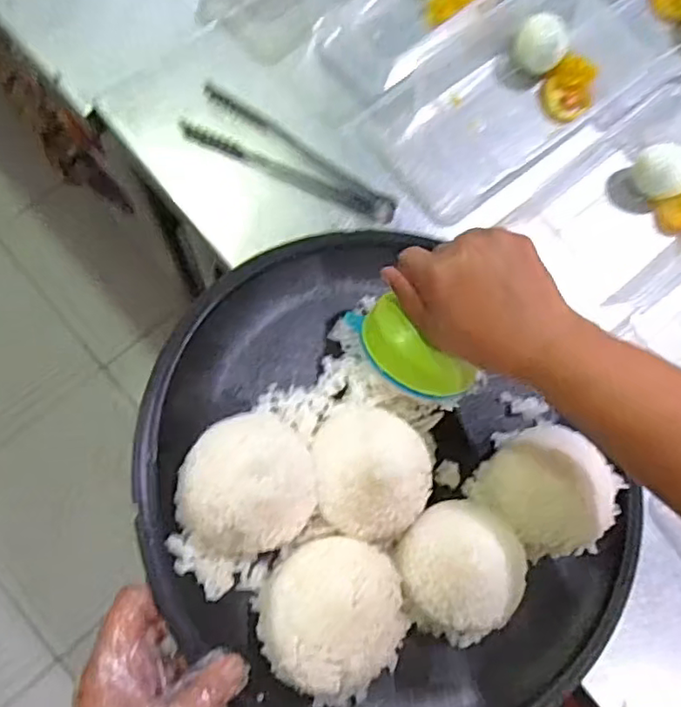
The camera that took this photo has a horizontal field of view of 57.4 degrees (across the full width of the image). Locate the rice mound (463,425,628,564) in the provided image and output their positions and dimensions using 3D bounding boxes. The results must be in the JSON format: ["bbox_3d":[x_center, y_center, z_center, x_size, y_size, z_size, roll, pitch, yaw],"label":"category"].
[{"bbox_3d":[0.145,0.096,0.420,0.100,0.055,0.086,33,77,9],"label":"rice mound"}]

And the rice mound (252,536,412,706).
[{"bbox_3d":[-0.003,0.156,0.369,0.086,0.054,0.089,0,74,0],"label":"rice mound"}]

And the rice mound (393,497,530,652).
[{"bbox_3d":[0.075,0.138,0.395,0.078,0.053,0.081,0,74,0],"label":"rice mound"}]

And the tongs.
[{"bbox_3d":[-0.037,-0.159,0.501,0.182,0.017,0.043,25,76,7],"label":"tongs"}]

